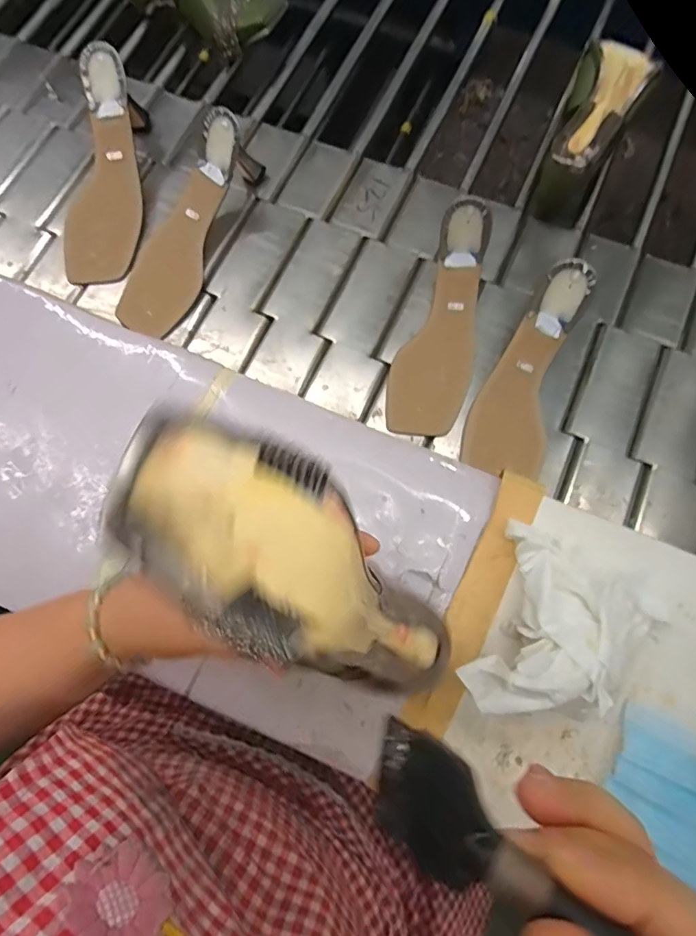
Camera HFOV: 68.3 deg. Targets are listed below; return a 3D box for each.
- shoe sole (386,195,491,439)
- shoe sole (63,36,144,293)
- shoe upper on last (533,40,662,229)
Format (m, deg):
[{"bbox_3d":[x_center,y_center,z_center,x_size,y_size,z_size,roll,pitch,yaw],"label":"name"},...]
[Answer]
[{"bbox_3d":[0.090,-0.133,0.479,0.071,0.043,0.208,15,91,4],"label":"shoe sole"},{"bbox_3d":[-0.247,-0.297,0.521,0.074,0.032,0.218,5,95,1],"label":"shoe sole"},{"bbox_3d":[0.254,-0.355,0.539,0.076,0.078,0.188,25,97,6],"label":"shoe upper on last"}]

